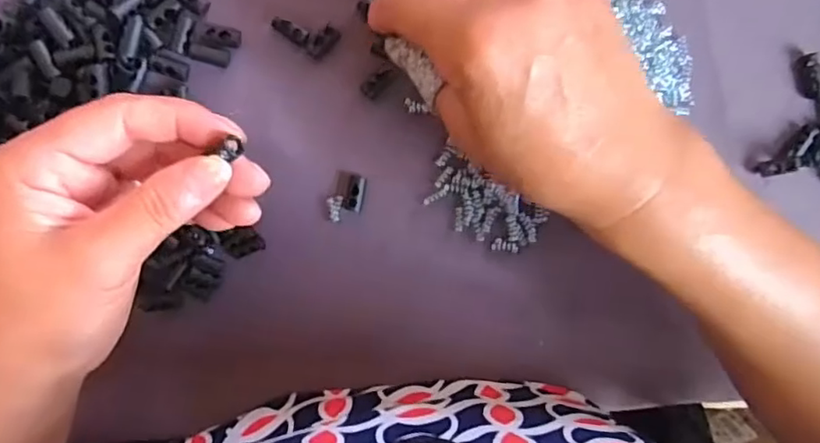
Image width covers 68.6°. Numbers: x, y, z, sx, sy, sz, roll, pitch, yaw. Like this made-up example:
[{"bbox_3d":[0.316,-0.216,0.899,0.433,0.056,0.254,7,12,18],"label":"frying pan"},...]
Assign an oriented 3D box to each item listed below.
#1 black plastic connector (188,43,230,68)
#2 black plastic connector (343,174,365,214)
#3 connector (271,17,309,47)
[{"bbox_3d":[-0.098,-0.082,0.295,0.020,0.004,0.008,9,94,-17],"label":"black plastic connector"},{"bbox_3d":[-0.029,-0.014,0.309,0.009,0.006,0.019,9,95,-7],"label":"black plastic connector"},{"bbox_3d":[-0.059,-0.095,0.298,0.019,0.005,0.007,31,92,-6],"label":"connector"}]

